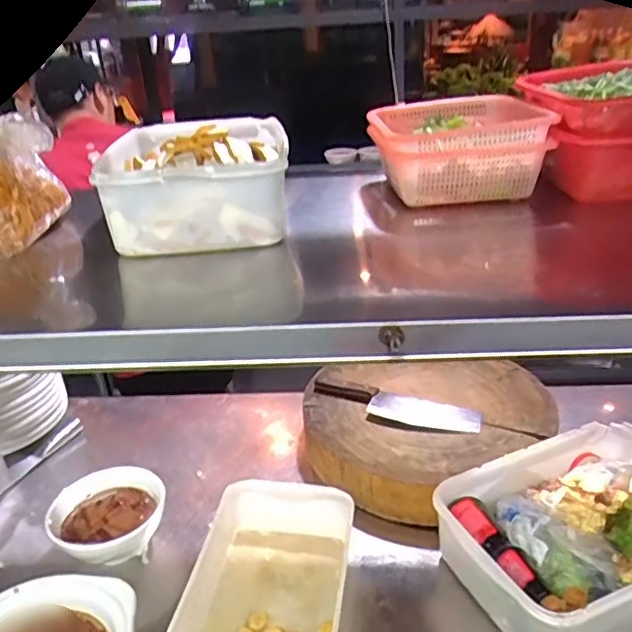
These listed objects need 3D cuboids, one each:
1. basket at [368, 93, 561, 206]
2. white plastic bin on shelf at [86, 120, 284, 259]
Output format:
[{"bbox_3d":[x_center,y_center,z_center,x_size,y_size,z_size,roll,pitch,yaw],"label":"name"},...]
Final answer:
[{"bbox_3d":[0.187,-0.233,0.825,0.214,0.100,0.238,-2,25,4],"label":"basket"},{"bbox_3d":[-0.146,-0.174,0.759,0.210,0.091,0.300,-6,25,-5],"label":"white plastic bin on shelf"}]

